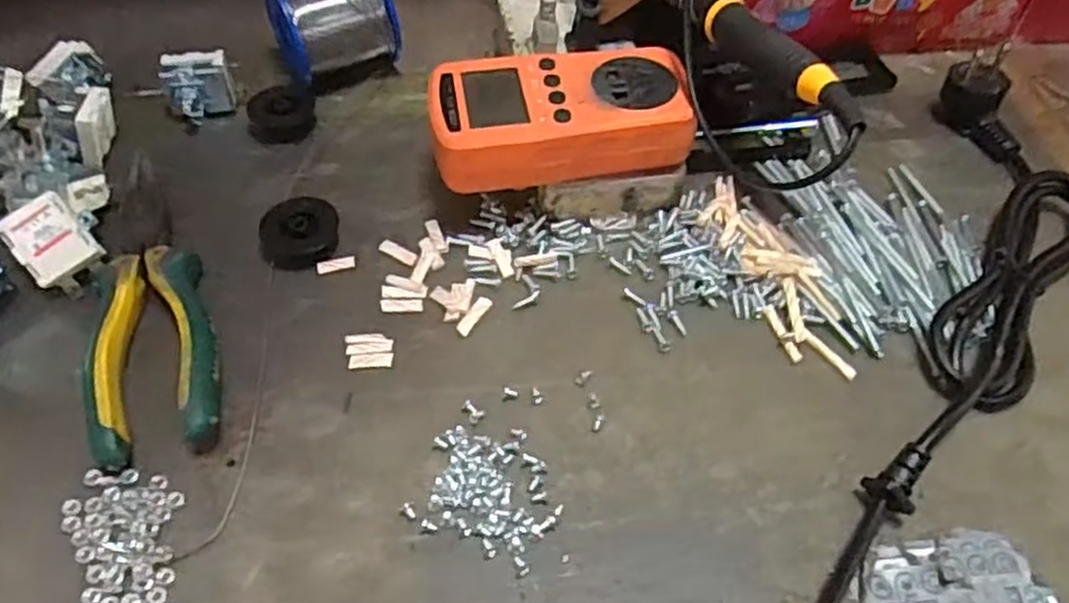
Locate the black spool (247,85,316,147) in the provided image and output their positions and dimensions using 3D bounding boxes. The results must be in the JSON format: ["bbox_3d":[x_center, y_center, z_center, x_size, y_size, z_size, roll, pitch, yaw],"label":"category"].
[{"bbox_3d":[-0.151,-0.113,0.443,0.035,0.019,0.036,1,52,-1],"label":"black spool"}]

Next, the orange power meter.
[{"bbox_3d":[0.012,-0.093,0.377,0.123,0.033,0.067,-8,53,-8],"label":"orange power meter"}]

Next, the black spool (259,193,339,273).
[{"bbox_3d":[-0.120,-0.035,0.383,0.037,0.018,0.034,-1,52,-2],"label":"black spool"}]

